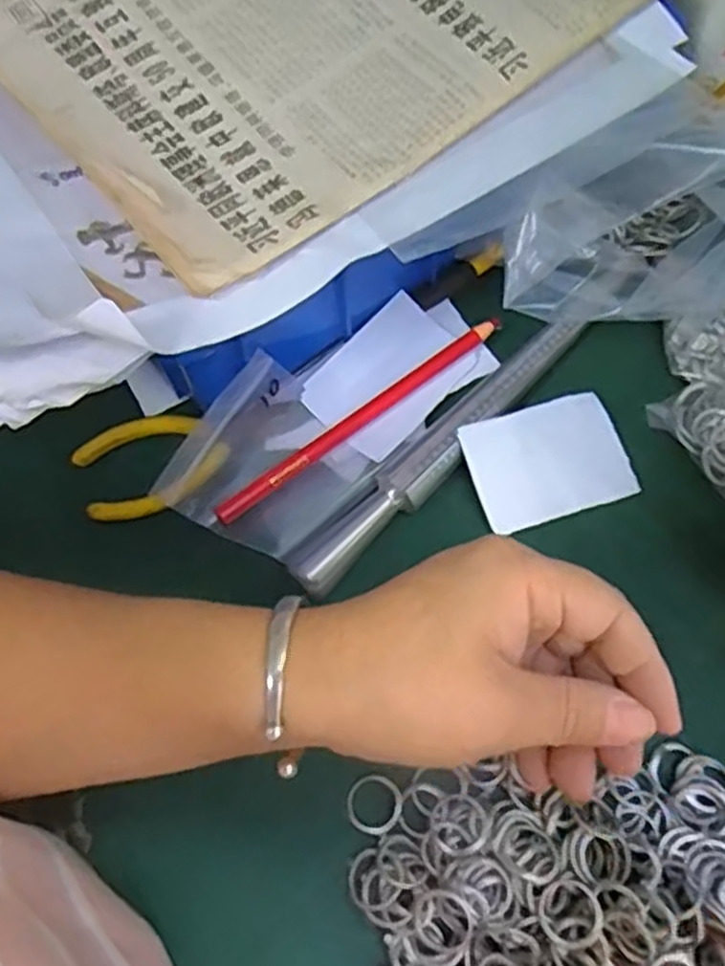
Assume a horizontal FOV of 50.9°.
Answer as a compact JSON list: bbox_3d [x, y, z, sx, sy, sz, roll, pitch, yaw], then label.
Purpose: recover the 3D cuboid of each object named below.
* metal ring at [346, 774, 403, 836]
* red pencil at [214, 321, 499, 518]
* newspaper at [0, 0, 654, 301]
[{"bbox_3d":[0.005,0.129,0.304,0.023,0.004,0.021,-1,67,1],"label":"metal ring"},{"bbox_3d":[0.001,-0.032,0.362,0.163,0.004,0.010,-36,103,-12],"label":"red pencil"},{"bbox_3d":[-0.020,-0.216,0.330,0.258,0.012,0.188,-38,80,-11],"label":"newspaper"}]

